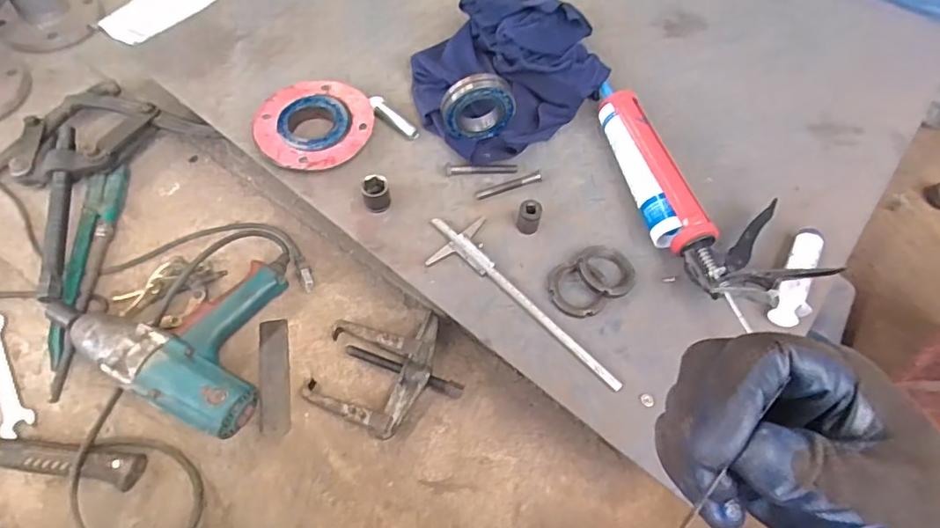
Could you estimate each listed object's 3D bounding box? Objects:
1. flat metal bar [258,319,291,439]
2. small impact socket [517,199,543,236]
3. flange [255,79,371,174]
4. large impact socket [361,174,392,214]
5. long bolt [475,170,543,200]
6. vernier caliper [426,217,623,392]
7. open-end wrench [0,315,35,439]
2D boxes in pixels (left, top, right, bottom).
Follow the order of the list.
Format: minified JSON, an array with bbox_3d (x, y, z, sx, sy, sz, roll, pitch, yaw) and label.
[{"bbox_3d":[-0.249,0.141,0.662,0.037,0.004,0.150,-9,62,-8],"label":"flat metal bar"},{"bbox_3d":[0.073,-0.057,0.647,0.026,0.037,0.031,18,61,8],"label":"small impact socket"},{"bbox_3d":[-0.212,-0.184,0.707,0.154,0.035,0.150,1,60,-2],"label":"flange"},{"bbox_3d":[-0.119,-0.090,0.656,0.033,0.036,0.028,-10,61,-8],"label":"large impact socket"},{"bbox_3d":[0.051,-0.104,0.682,0.089,0.015,0.014,-14,62,-11],"label":"long bolt"},{"bbox_3d":[0.063,0.037,0.609,0.288,0.007,0.081,40,66,19],"label":"vernier caliper"},{"bbox_3d":[-0.581,0.137,0.642,0.035,0.006,0.174,-31,67,-19],"label":"open-end wrench"}]

